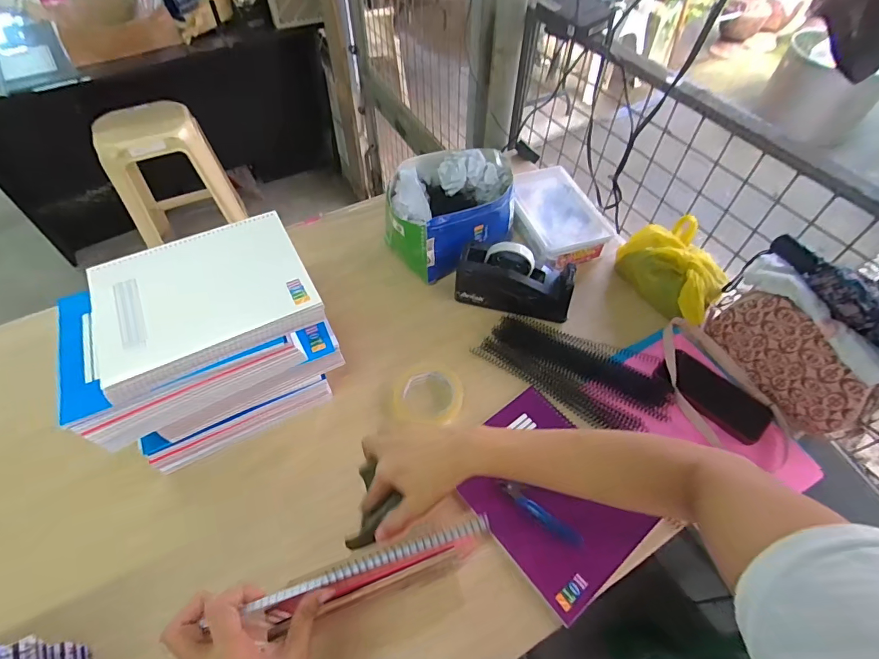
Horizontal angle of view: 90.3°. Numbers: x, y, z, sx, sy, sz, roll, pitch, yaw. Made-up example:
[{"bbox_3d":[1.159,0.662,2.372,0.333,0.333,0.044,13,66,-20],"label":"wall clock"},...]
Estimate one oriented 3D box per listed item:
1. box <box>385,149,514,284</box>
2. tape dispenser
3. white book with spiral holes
[{"bbox_3d":[0.019,-0.226,0.818,0.237,0.140,0.197,-24,58,-17],"label":"box"},{"bbox_3d":[0.129,-0.087,0.748,0.194,0.096,0.071,11,55,7],"label":"tape dispenser"},{"bbox_3d":[-0.298,-0.045,0.559,0.244,0.034,0.201,-23,58,-16],"label":"white book with spiral holes"}]

